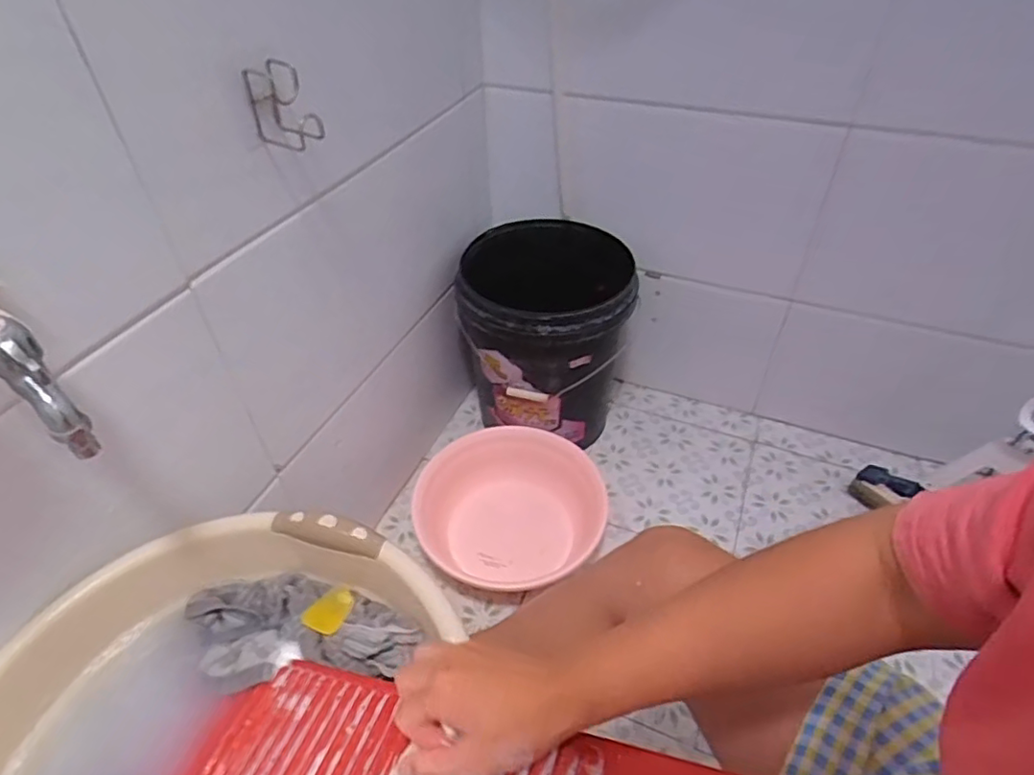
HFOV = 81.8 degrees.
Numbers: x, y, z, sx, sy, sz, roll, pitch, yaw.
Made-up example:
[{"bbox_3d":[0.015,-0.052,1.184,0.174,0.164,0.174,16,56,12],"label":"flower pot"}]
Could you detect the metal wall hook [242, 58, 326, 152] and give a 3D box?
[{"bbox_3d":[-0.242,-0.293,0.632,0.062,0.082,0.050,16,46,18],"label":"metal wall hook"}]

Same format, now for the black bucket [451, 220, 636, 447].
[{"bbox_3d":[0.048,-0.079,1.168,0.308,0.380,0.300,-1,43,1],"label":"black bucket"}]

